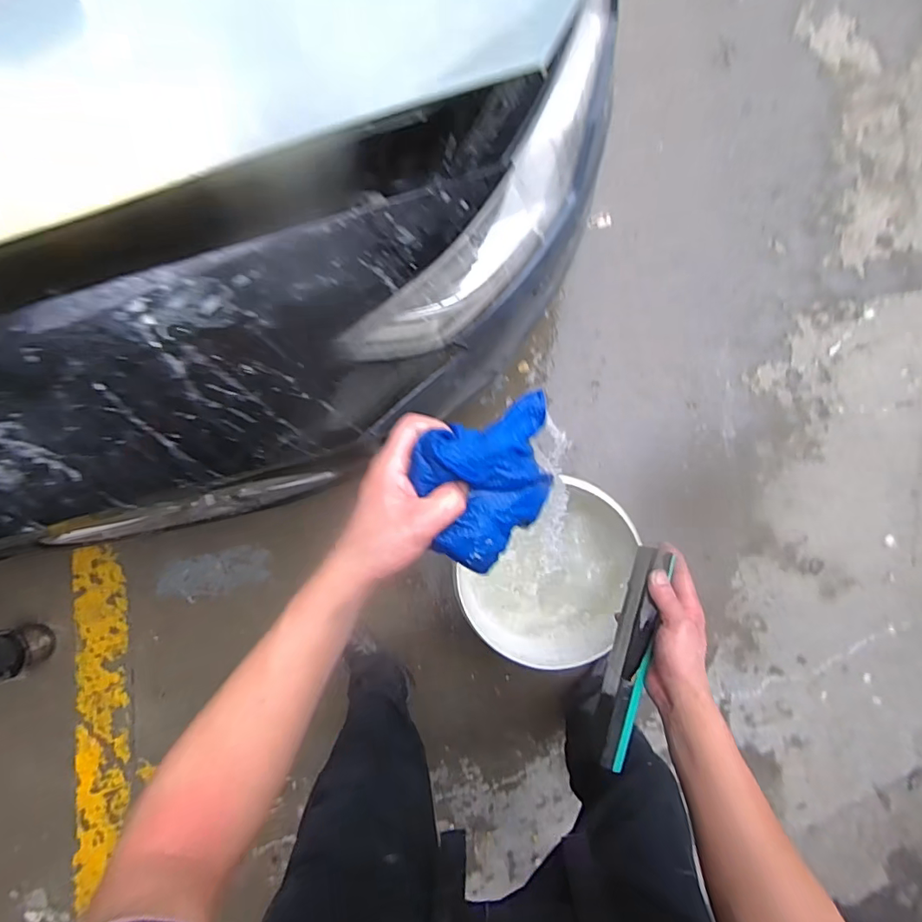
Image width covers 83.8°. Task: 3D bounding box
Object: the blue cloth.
[{"bbox_3d":[0.031,0.016,0.409,0.125,0.052,0.109,-23,88,-6],"label":"blue cloth"}]

